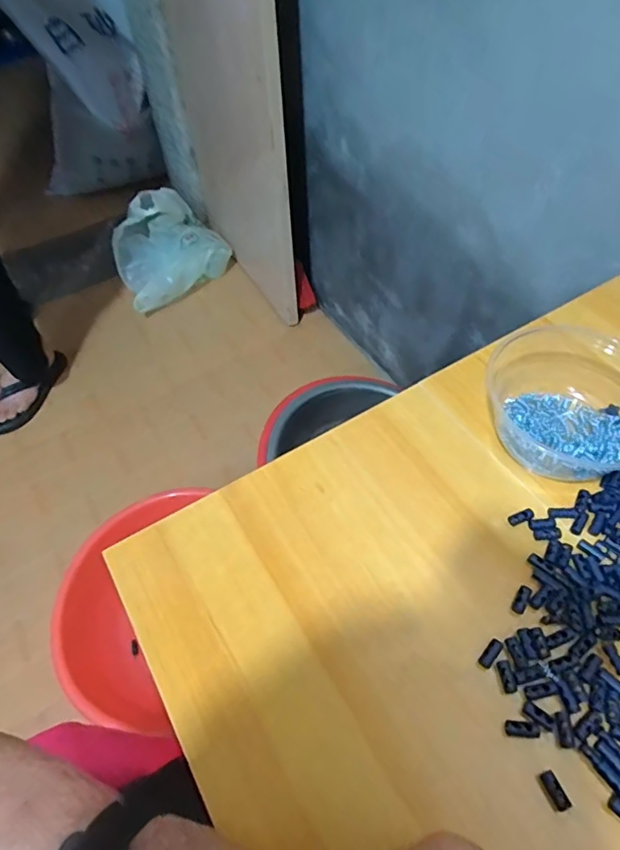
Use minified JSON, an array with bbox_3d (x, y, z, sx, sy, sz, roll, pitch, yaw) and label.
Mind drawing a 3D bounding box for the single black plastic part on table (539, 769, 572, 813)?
[{"bbox_3d":[0.135,0.202,0.282,0.009,0.005,0.018,-17,55,-9],"label":"single black plastic part on table"}]

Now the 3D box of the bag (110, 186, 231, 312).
[{"bbox_3d":[-0.364,-0.457,1.276,0.293,0.227,0.175,-38,61,-22],"label":"bag"}]

